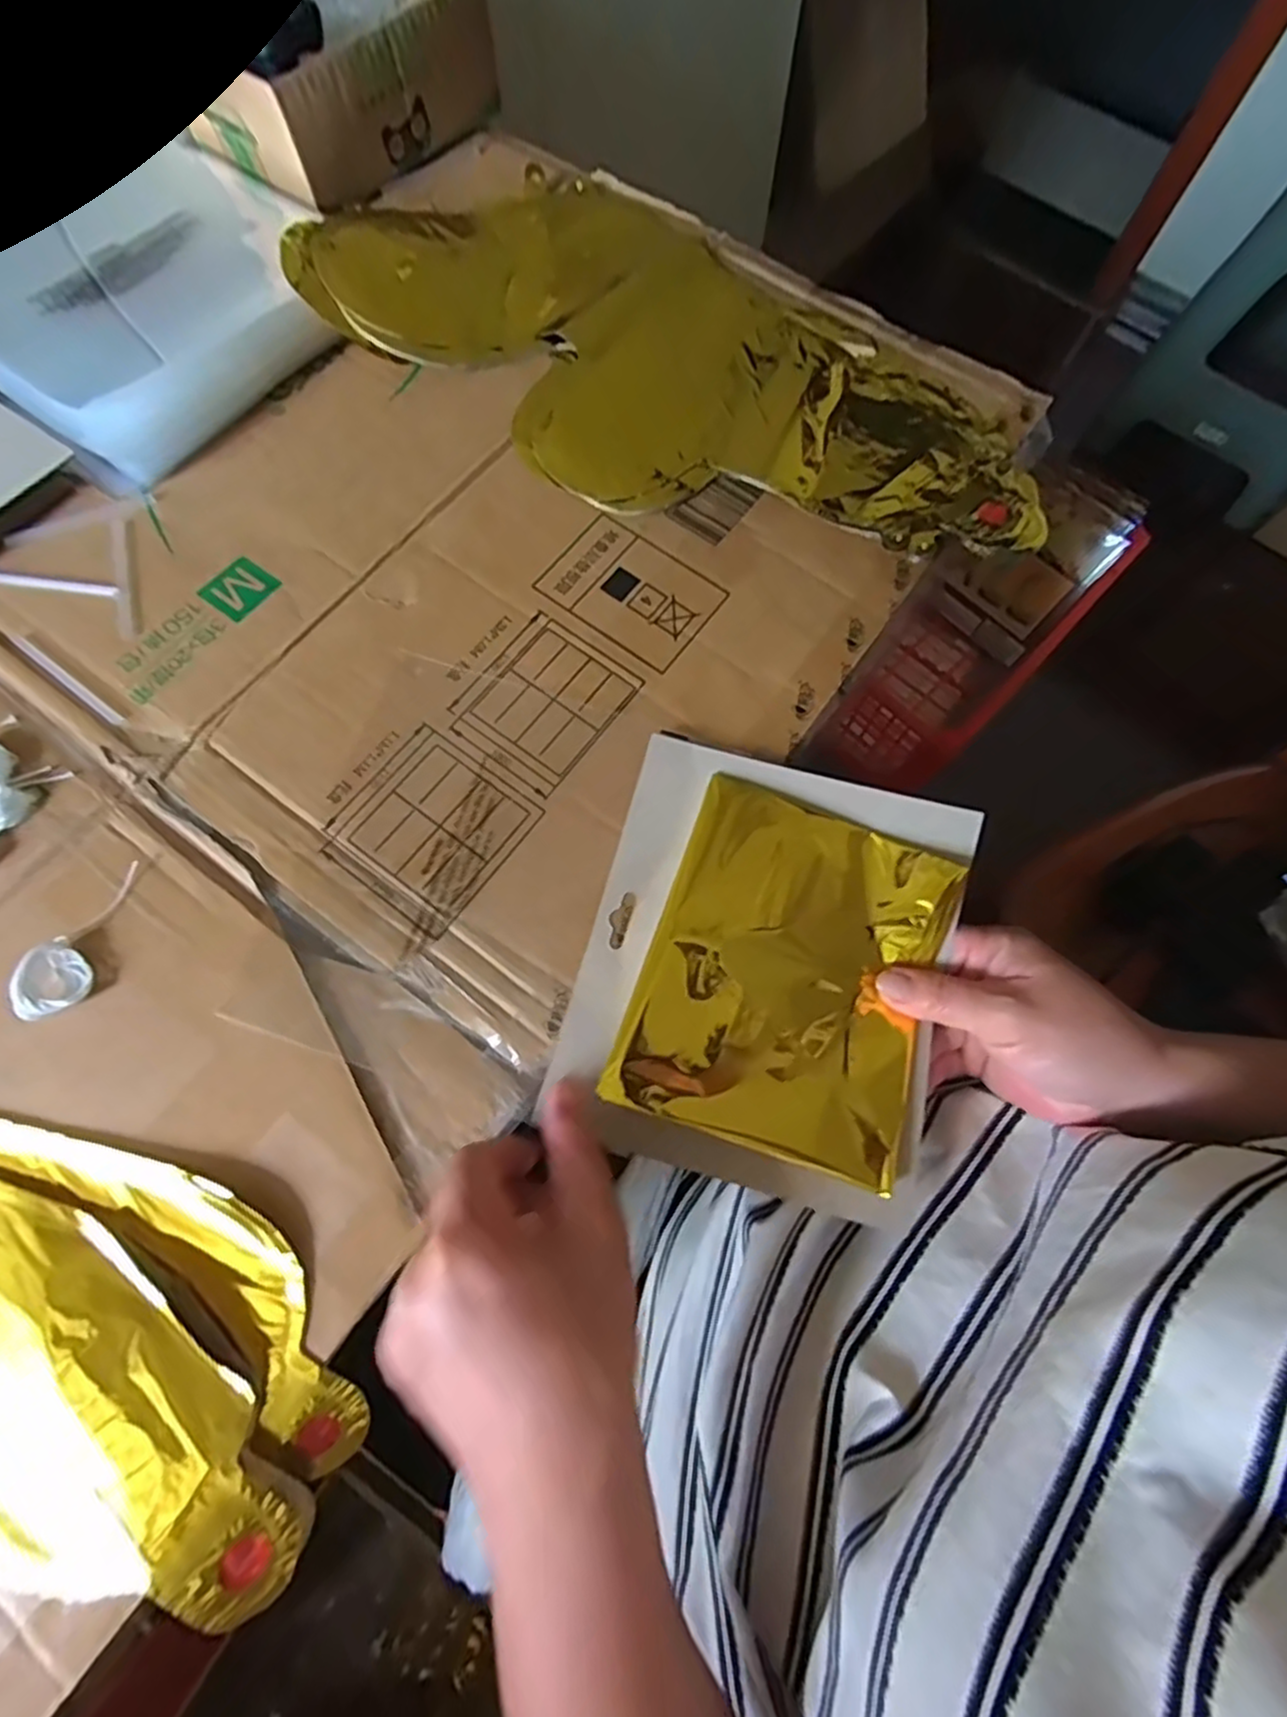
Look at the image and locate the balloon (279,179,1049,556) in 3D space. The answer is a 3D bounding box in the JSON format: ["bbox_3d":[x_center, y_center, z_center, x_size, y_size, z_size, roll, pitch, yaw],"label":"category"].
[{"bbox_3d":[0.027,-0.301,0.410,0.429,0.033,0.215,35,75,10],"label":"balloon"}]

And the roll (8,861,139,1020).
[{"bbox_3d":[-0.254,0.035,0.306,0.026,0.014,0.072,6,72,2],"label":"roll"}]

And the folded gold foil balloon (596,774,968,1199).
[{"bbox_3d":[0.068,0.051,0.313,0.127,0.018,0.154,23,73,-2],"label":"folded gold foil balloon"}]

